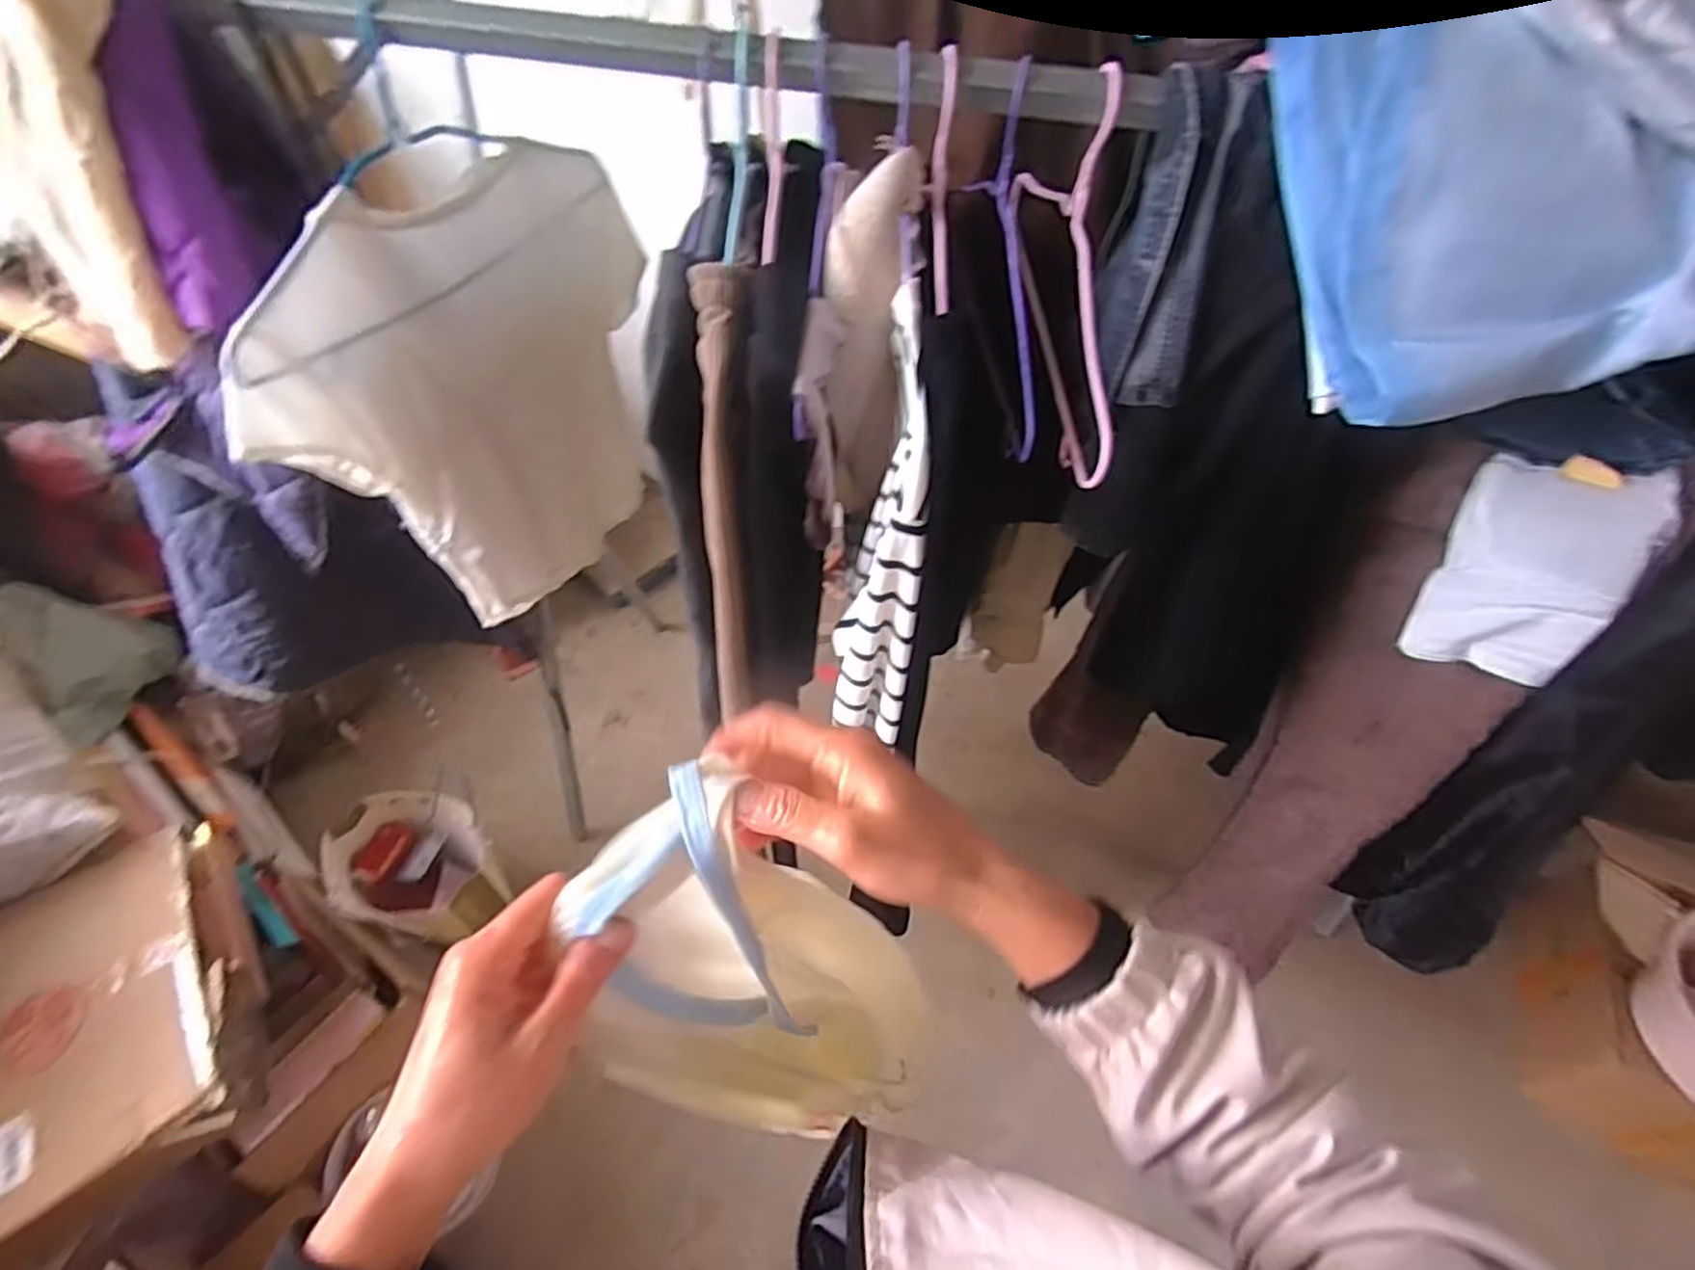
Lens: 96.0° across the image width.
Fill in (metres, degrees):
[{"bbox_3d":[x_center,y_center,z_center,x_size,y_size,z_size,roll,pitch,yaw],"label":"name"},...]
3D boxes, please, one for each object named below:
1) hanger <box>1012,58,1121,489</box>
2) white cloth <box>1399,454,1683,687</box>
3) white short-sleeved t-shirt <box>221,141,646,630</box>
[{"bbox_3d":[0.202,-0.360,0.689,0.032,0.242,0.451,3,50,-1],"label":"hanger"},{"bbox_3d":[0.582,-0.050,0.654,0.023,0.184,0.133,-9,26,-29],"label":"white cloth"},{"bbox_3d":[-0.401,-0.253,0.900,0.030,0.496,0.471,28,54,19],"label":"white short-sleeved t-shirt"}]

